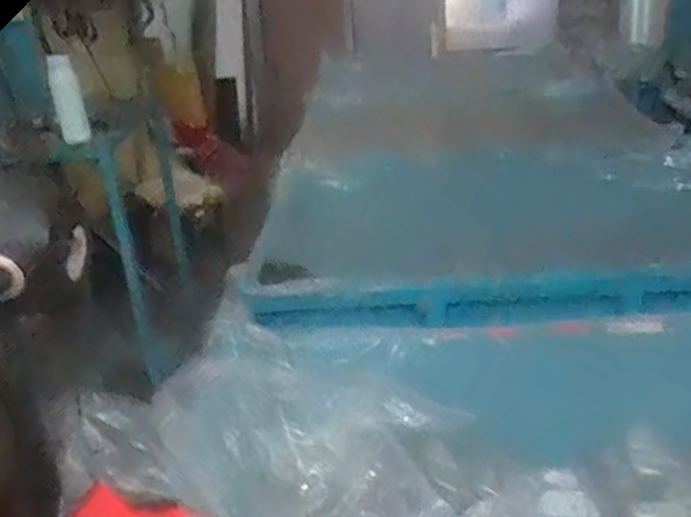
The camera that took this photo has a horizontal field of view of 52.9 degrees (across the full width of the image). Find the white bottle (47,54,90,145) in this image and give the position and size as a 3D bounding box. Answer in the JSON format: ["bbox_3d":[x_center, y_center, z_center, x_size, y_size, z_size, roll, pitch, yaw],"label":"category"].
[{"bbox_3d":[-0.691,-0.393,1.730,0.070,0.204,0.044,-13,26,-19],"label":"white bottle"}]

